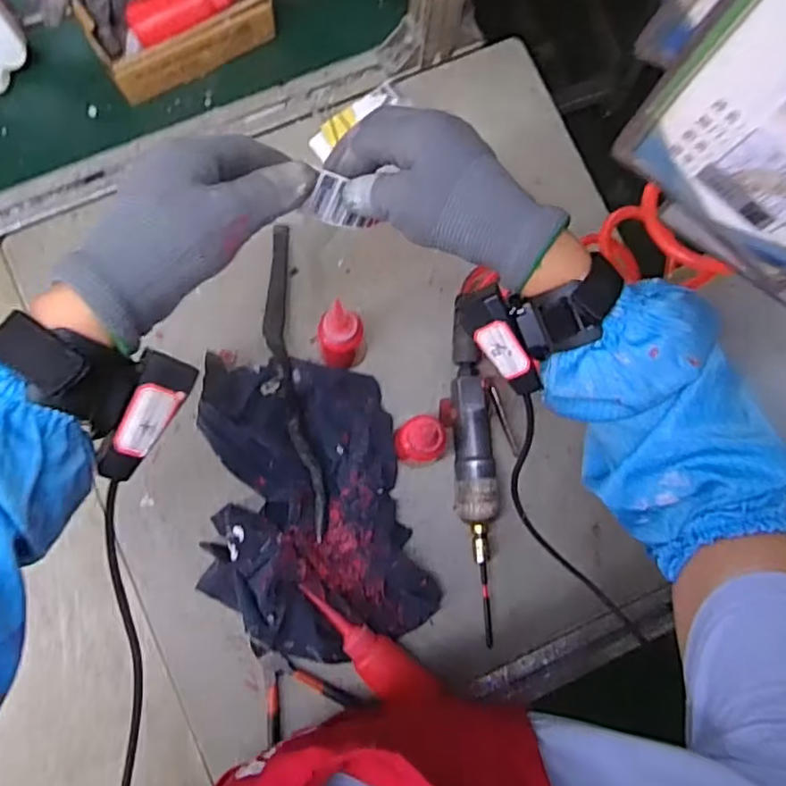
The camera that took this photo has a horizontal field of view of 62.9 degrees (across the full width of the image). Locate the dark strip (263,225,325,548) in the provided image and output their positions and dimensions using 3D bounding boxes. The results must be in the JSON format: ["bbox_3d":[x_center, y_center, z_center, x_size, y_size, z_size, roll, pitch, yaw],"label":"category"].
[{"bbox_3d":[-0.104,-0.017,0.647,0.037,0.028,0.317,-9,83,-3],"label":"dark strip"}]

